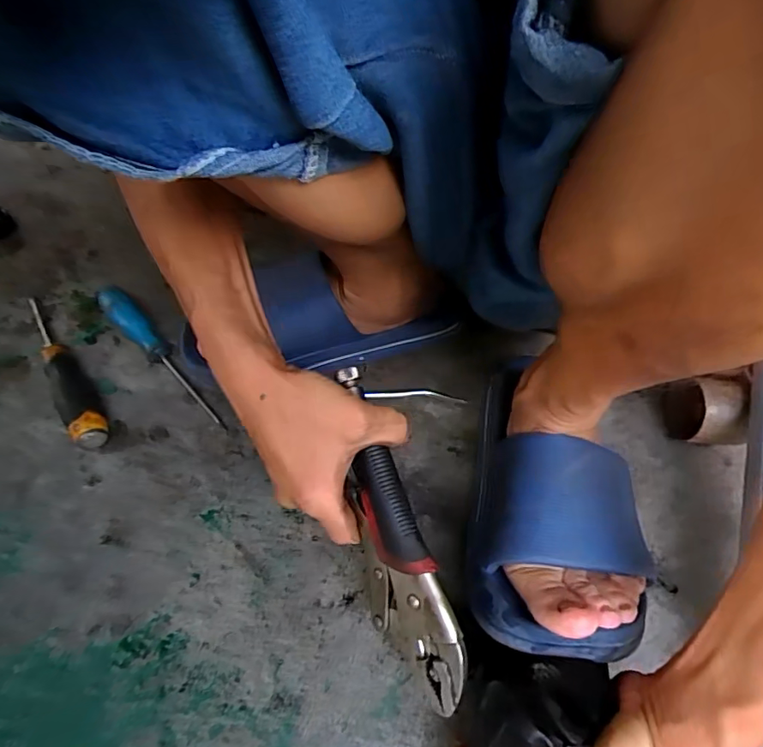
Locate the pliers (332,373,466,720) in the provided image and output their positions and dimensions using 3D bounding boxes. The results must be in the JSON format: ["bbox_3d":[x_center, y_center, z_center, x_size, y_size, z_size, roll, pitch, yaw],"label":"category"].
[{"bbox_3d":[0.013,0.131,0.321,0.020,0.058,0.150,-1,64,-50],"label":"pliers"}]

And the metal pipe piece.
[{"bbox_3d":[0.302,0.035,0.467,0.044,0.065,0.064,7,54,0],"label":"metal pipe piece"}]

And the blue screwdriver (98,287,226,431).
[{"bbox_3d":[-0.209,-0.023,0.470,0.193,0.037,0.026,39,60,21],"label":"blue screwdriver"}]

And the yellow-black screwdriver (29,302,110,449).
[{"bbox_3d":[-0.294,-0.009,0.451,0.032,0.024,0.187,-32,63,-25],"label":"yellow-black screwdriver"}]

